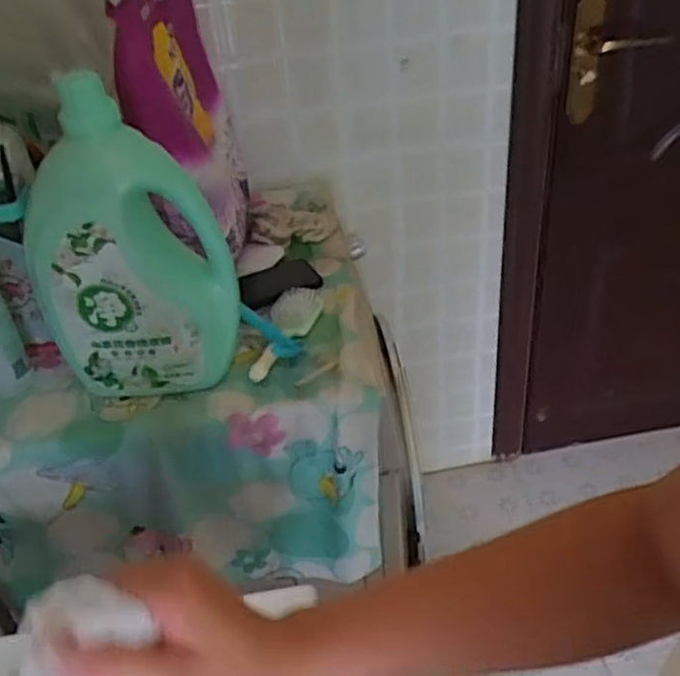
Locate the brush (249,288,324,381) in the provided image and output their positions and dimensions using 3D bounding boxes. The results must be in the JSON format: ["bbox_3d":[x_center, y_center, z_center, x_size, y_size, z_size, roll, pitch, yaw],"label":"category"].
[{"bbox_3d":[-0.068,-0.008,0.957,0.062,0.029,0.183,3,38,13],"label":"brush"}]

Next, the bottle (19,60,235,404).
[{"bbox_3d":[-0.239,-0.096,0.818,0.215,0.338,0.087,-7,37,-1],"label":"bottle"}]

